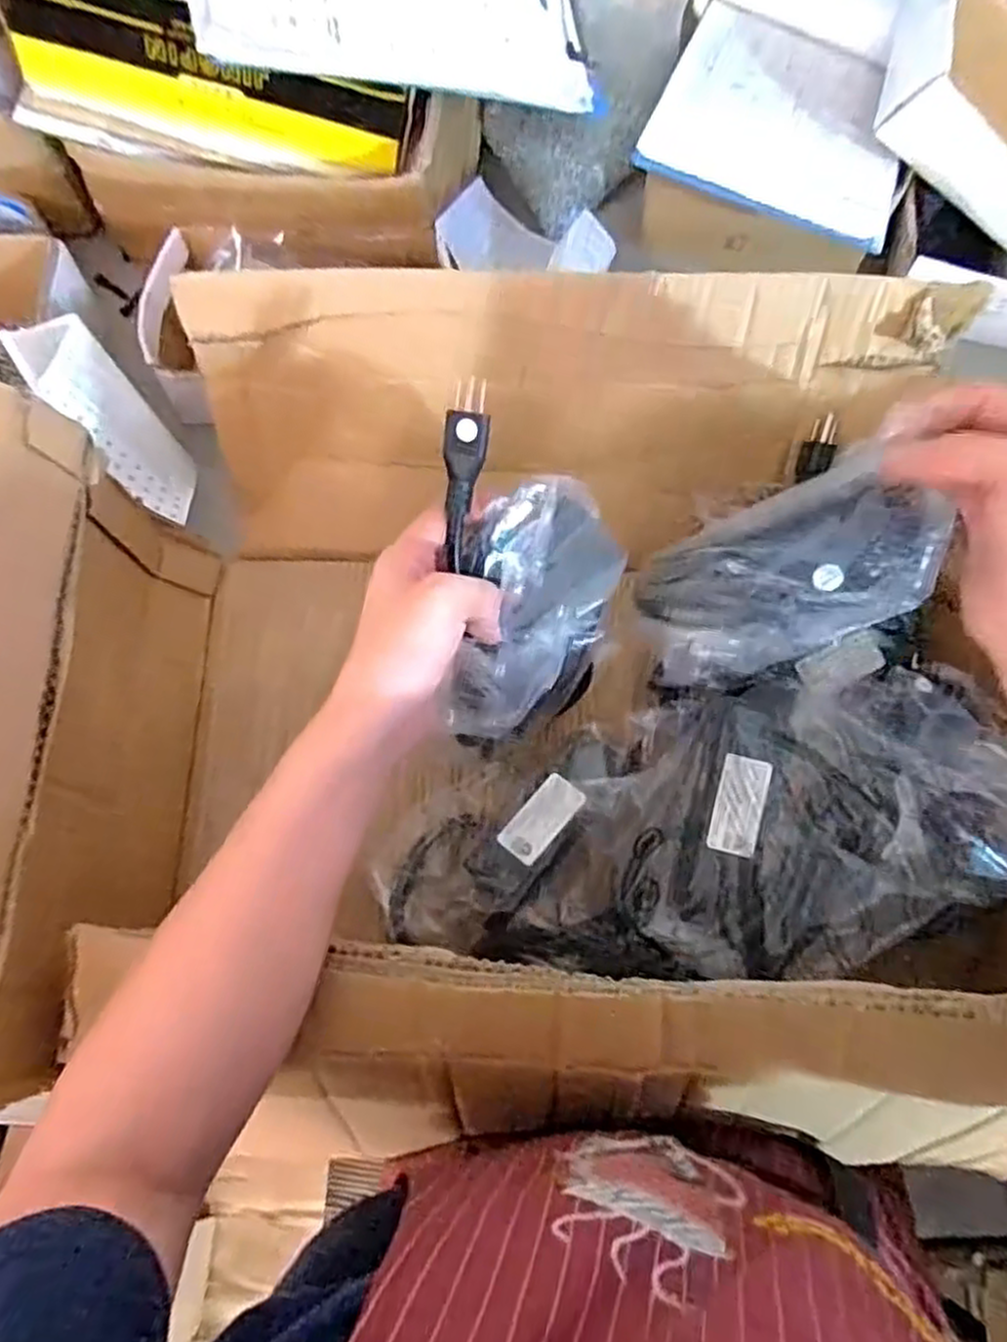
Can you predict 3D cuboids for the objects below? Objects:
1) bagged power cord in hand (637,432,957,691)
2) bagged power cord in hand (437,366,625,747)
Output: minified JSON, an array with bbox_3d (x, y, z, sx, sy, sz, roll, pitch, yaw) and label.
[{"bbox_3d":[0.178,-0.059,0.466,0.190,0.045,0.097,-26,86,27],"label":"bagged power cord in hand"},{"bbox_3d":[0.007,-0.050,0.402,0.103,0.083,0.146,17,71,6],"label":"bagged power cord in hand"}]

